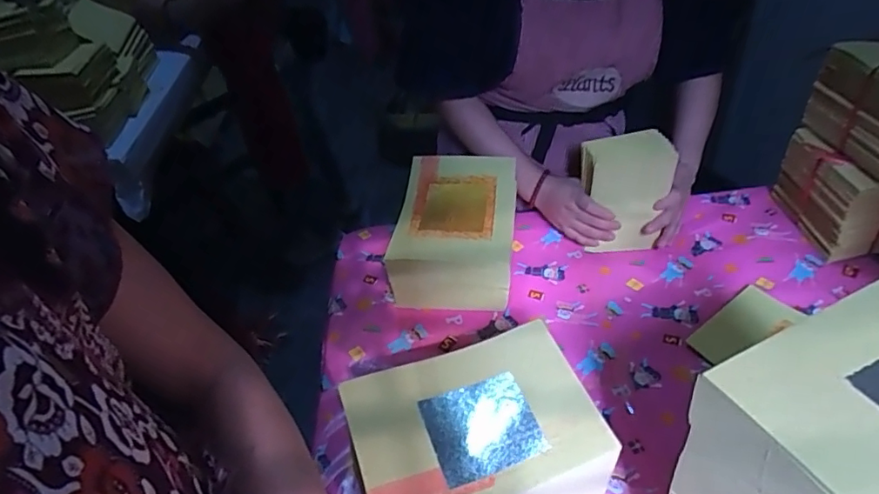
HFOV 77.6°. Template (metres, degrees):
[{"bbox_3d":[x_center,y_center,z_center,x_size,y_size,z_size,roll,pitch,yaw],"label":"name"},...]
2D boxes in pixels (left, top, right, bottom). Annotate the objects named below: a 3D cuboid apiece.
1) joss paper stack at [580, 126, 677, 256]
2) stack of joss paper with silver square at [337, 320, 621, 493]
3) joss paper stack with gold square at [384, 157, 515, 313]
[{"bbox_3d":[0.280,-0.081,0.835,0.123,0.179,0.039,2,29,15],"label":"joss paper stack"},{"bbox_3d":[0.036,0.212,0.569,0.226,0.143,0.170,-18,45,-12],"label":"stack of joss paper with silver square"},{"bbox_3d":[0.024,-0.012,0.818,0.160,0.148,0.213,2,45,9],"label":"joss paper stack with gold square"}]

